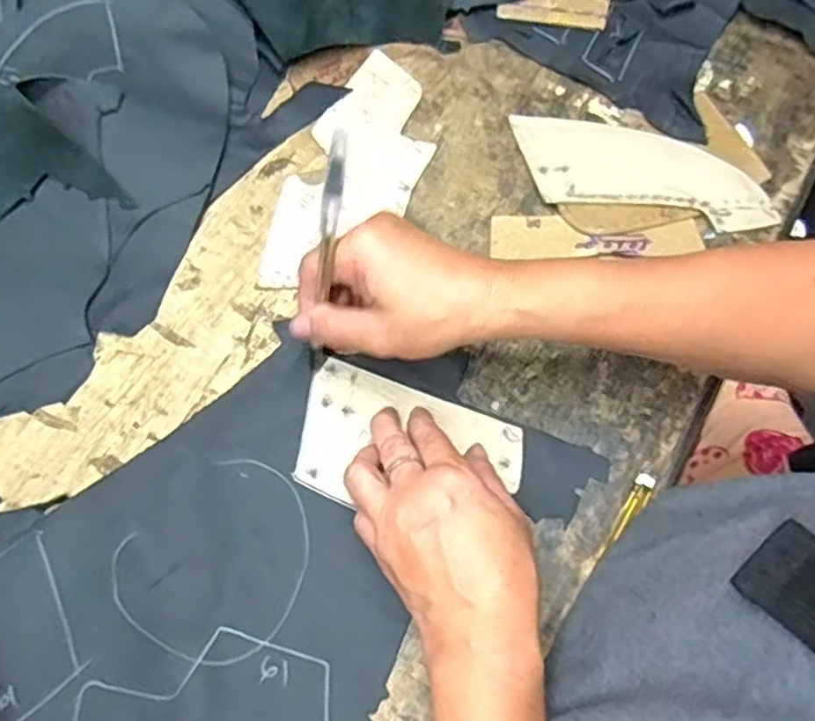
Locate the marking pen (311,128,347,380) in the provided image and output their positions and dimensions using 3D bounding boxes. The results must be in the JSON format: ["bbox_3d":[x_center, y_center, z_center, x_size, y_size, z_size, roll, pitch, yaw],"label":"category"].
[{"bbox_3d":[-0.042,-0.046,0.356,0.008,0.155,0.011,20,49,5],"label":"marking pen"}]

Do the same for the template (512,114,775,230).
[{"bbox_3d":[0.156,-0.127,0.461,0.168,0.005,0.066,11,70,2],"label":"template"}]

